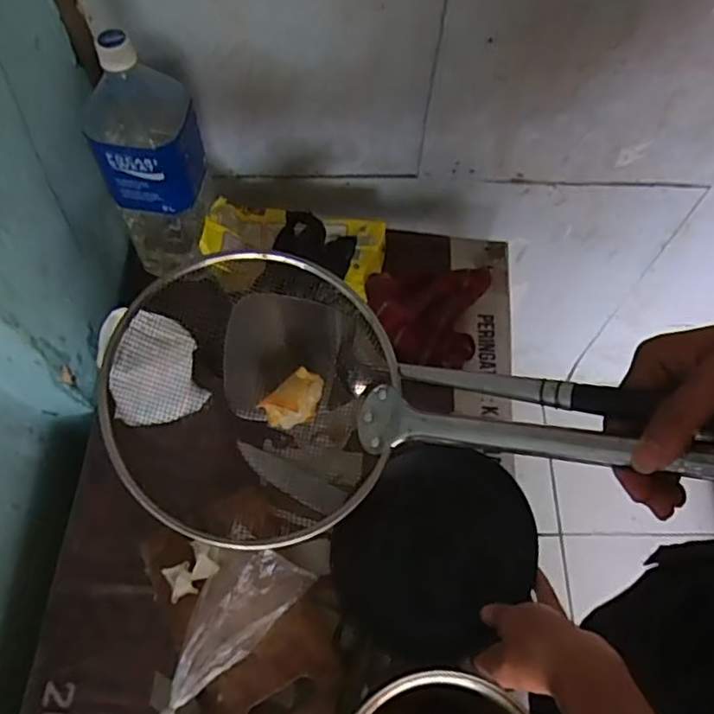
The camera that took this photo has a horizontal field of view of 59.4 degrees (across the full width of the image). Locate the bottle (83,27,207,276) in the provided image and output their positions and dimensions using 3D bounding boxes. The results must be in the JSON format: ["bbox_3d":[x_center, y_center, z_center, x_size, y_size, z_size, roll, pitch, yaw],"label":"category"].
[{"bbox_3d":[-0.221,-0.212,0.673,0.111,0.264,0.110,-17,65,-8],"label":"bottle"}]

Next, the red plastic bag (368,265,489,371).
[{"bbox_3d":[0.084,-0.050,0.760,0.148,0.050,0.122,6,64,3],"label":"red plastic bag"}]

